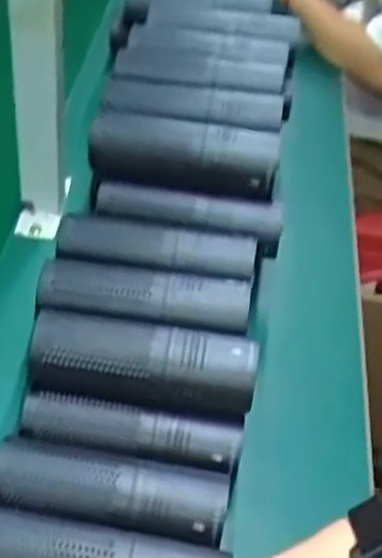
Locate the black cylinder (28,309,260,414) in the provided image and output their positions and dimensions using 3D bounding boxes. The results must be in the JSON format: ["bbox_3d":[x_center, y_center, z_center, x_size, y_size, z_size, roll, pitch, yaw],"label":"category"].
[{"bbox_3d":[-0.036,0.057,0.578,0.166,0.045,0.058,13,43,7],"label":"black cylinder"}]

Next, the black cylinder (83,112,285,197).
[{"bbox_3d":[-0.007,-0.111,0.703,0.163,0.051,0.057,10,43,4],"label":"black cylinder"}]

